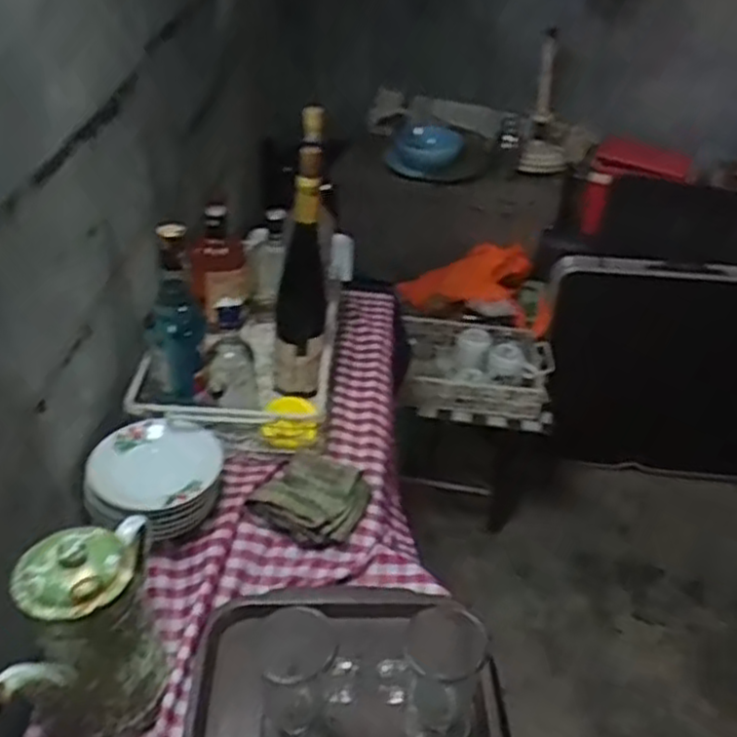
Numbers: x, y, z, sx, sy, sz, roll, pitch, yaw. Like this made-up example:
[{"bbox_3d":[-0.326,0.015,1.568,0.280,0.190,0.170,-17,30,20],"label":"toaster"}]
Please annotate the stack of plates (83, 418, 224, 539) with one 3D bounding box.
[{"bbox_3d":[-0.251,0.133,0.885,0.152,0.073,0.145,11,37,10],"label":"stack of plates"}]

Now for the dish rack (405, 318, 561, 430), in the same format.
[{"bbox_3d":[0.245,-0.003,1.693,0.324,0.139,0.243,3,36,0],"label":"dish rack"}]

